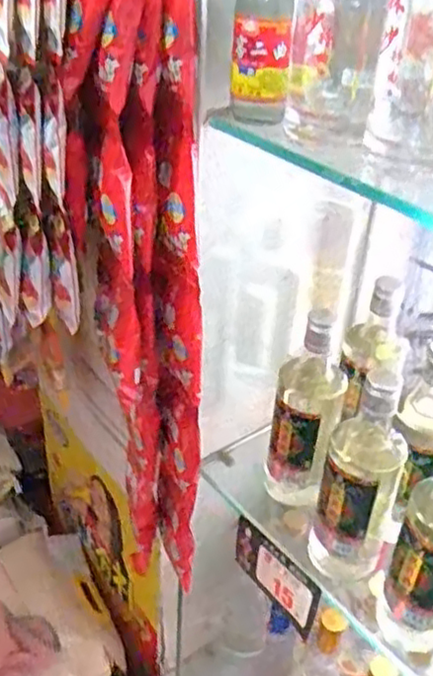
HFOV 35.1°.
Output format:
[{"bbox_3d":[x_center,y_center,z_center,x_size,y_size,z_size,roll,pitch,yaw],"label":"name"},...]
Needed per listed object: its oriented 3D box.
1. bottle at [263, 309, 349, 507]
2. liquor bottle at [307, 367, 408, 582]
[{"bbox_3d":[0.088,0.079,0.681,0.065,0.221,0.051,11,36,10],"label":"bottle"},{"bbox_3d":[0.130,0.126,0.614,0.067,0.218,0.062,14,36,14],"label":"liquor bottle"}]

